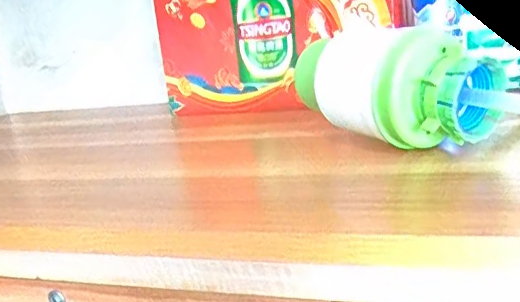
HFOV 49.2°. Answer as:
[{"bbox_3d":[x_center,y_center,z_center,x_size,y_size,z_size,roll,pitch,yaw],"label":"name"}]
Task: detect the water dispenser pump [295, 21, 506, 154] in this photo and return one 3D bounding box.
[{"bbox_3d":[0.120,-0.068,0.587,0.101,0.104,0.230,-17,28,-36],"label":"water dispenser pump"}]

